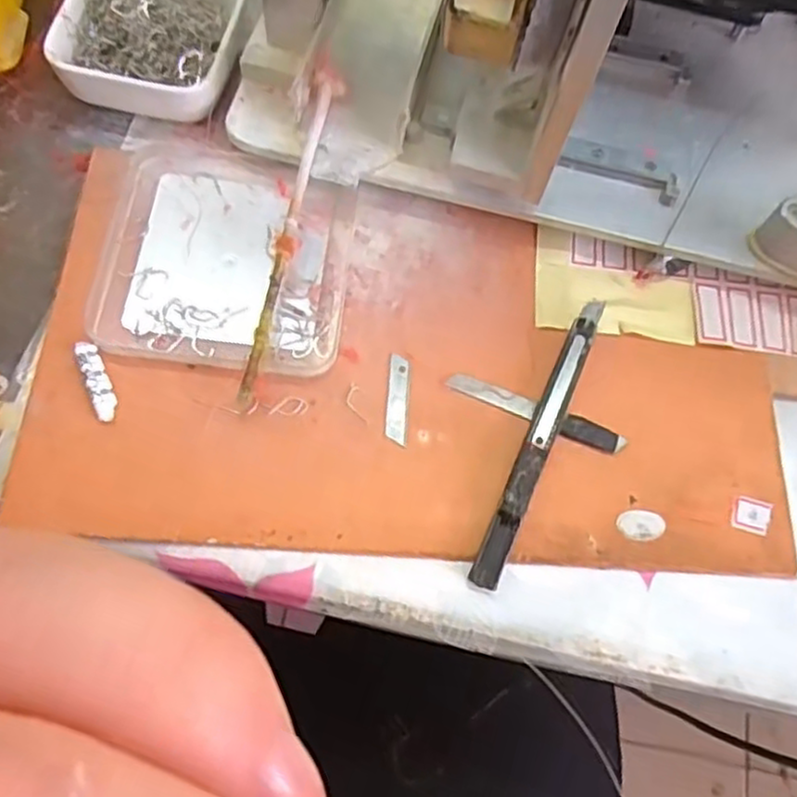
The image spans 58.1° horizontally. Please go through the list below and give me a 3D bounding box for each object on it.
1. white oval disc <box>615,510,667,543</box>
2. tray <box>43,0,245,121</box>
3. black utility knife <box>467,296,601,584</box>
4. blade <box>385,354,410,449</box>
[{"bbox_3d":[0.101,0.052,0.297,0.019,0.004,0.013,2,70,-2],"label":"white oval disc"},{"bbox_3d":[-0.122,-0.180,0.360,0.082,0.028,0.087,14,70,2],"label":"tray"},{"bbox_3d":[0.061,0.014,0.305,0.012,0.009,0.137,23,70,6],"label":"black utility knife"},{"bbox_3d":[0.000,0.000,0.310,0.009,0.004,0.040,4,69,-2],"label":"blade"}]

